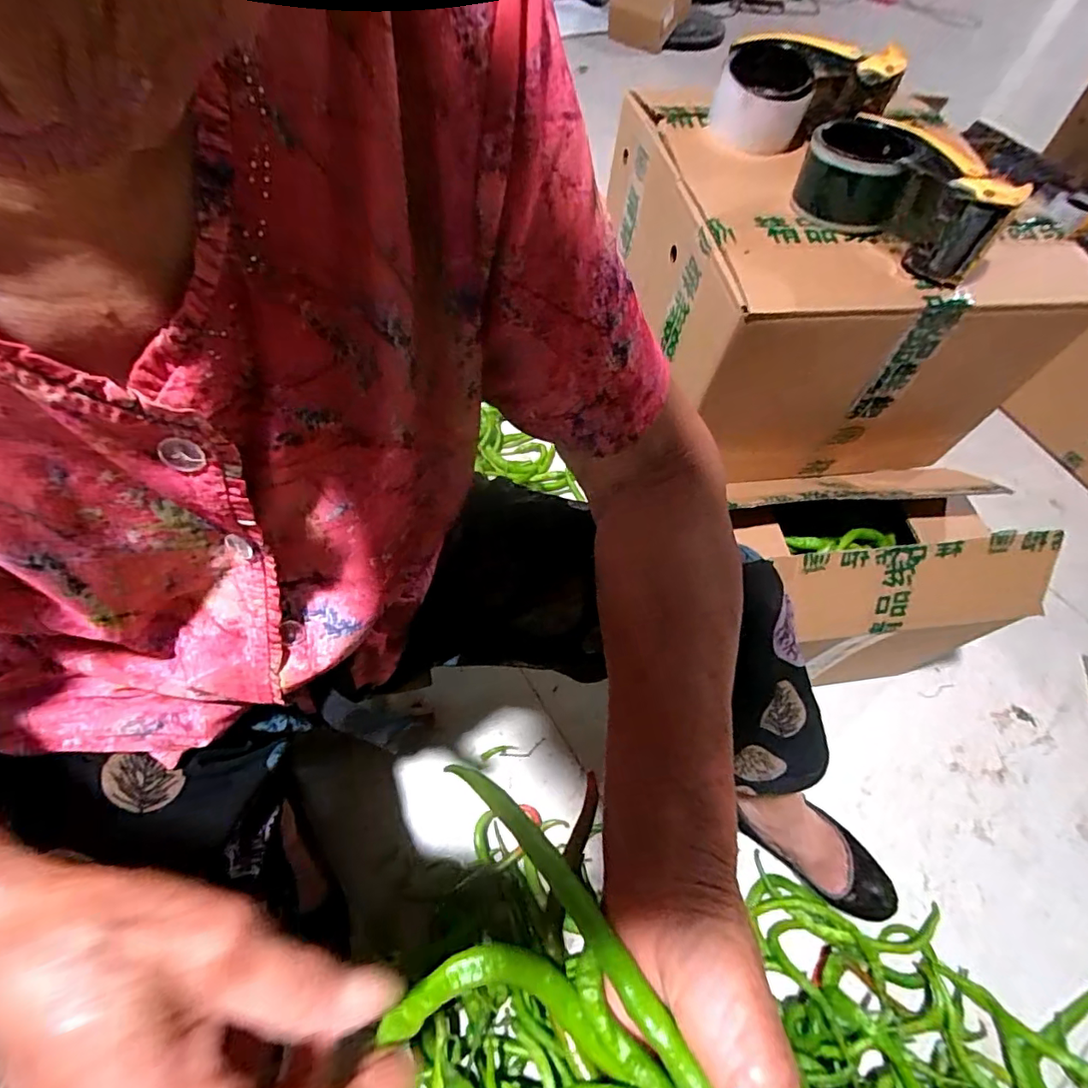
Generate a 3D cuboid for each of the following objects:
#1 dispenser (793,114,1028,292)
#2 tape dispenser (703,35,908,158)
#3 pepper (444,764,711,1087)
[{"bbox_3d":[0.289,-0.286,0.441,0.070,0.064,0.165,-36,68,-23],"label":"dispenser"},{"bbox_3d":[0.256,-0.454,0.539,0.165,0.070,0.070,-4,60,-7],"label":"tape dispenser"},{"bbox_3d":[0.015,0.152,0.211,0.017,0.015,0.156,-33,74,-22],"label":"pepper"}]

